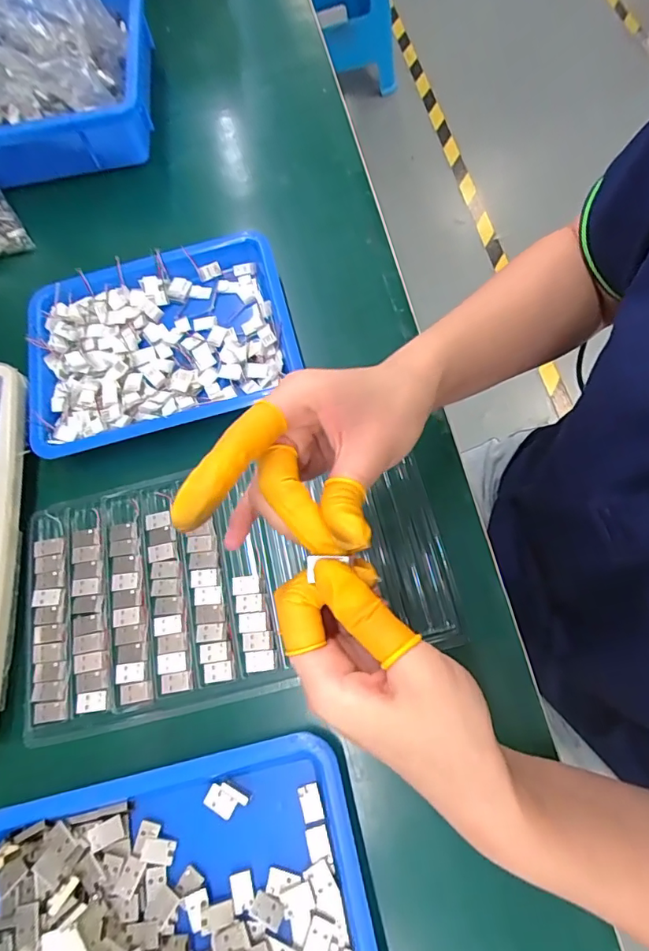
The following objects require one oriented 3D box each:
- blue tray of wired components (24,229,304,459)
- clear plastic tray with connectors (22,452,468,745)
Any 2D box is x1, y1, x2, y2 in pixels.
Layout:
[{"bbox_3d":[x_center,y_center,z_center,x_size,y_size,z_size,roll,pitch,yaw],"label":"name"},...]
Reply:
[{"bbox_3d":[-0.137,-0.110,0.409,0.215,0.033,0.169,-14,67,-3],"label":"blue tray of wired components"},{"bbox_3d":[-0.065,0.067,0.344,0.289,0.014,0.161,-12,67,-3],"label":"clear plastic tray with connectors"}]

